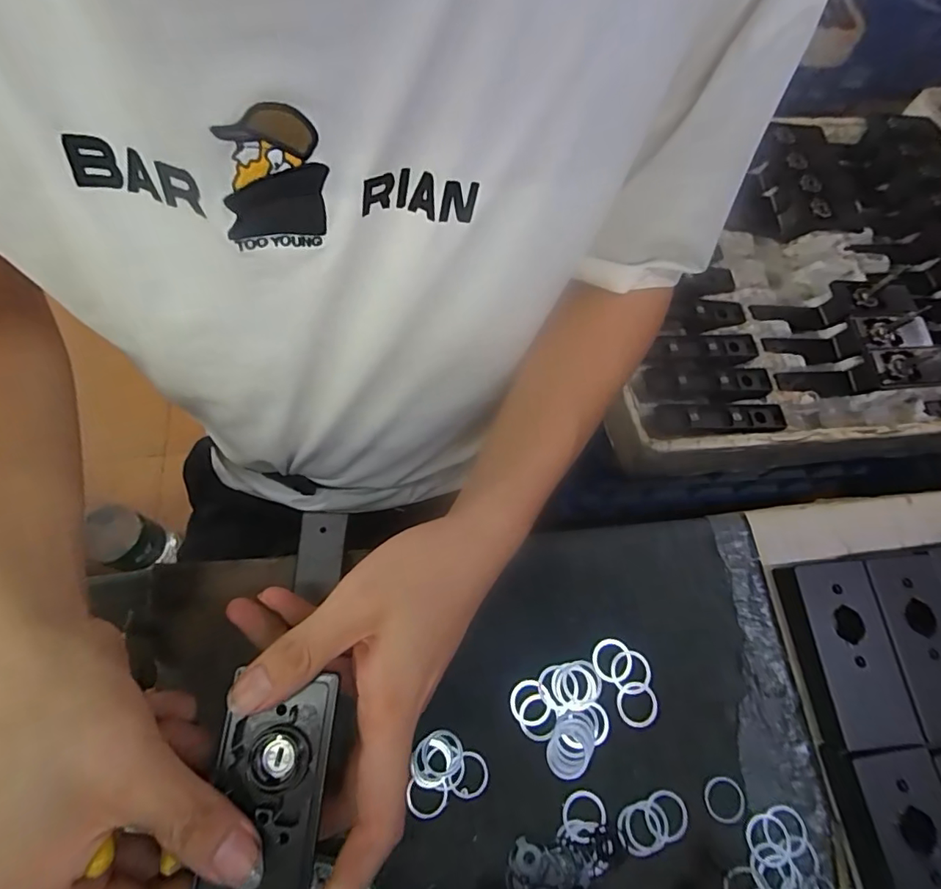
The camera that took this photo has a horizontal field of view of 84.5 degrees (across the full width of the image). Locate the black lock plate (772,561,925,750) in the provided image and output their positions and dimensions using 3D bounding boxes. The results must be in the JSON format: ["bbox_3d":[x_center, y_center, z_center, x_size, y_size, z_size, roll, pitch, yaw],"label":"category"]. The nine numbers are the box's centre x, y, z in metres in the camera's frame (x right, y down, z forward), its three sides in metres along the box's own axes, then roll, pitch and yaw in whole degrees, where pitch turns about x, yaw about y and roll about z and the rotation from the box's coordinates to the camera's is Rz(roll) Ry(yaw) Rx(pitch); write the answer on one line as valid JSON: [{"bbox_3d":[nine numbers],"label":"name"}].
[{"bbox_3d":[0.233,0.129,0.326,0.050,0.029,0.103,-4,67,-5],"label":"black lock plate"}]

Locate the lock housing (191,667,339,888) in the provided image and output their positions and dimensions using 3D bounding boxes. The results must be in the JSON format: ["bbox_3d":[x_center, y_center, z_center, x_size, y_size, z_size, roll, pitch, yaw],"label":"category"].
[{"bbox_3d":[-0.090,0.160,0.231,0.048,0.014,0.101,7,68,1],"label":"lock housing"}]

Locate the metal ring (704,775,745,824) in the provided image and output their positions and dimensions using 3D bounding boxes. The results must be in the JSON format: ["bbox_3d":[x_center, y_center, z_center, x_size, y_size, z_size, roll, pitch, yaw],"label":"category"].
[{"bbox_3d":[0.151,0.210,0.306,0.025,0.004,0.023,1,67,-3],"label":"metal ring"}]

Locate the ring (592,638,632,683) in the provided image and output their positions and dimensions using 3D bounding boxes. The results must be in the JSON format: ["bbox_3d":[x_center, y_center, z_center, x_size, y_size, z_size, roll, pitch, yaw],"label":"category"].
[{"bbox_3d":[0.091,0.138,0.331,0.025,0.004,0.025,1,67,-3],"label":"ring"}]

